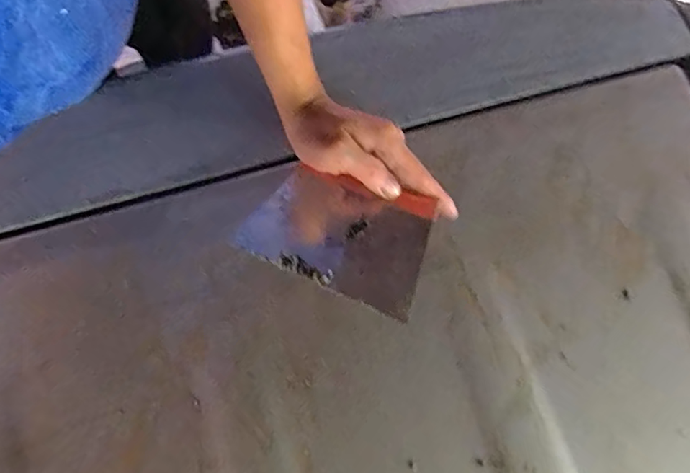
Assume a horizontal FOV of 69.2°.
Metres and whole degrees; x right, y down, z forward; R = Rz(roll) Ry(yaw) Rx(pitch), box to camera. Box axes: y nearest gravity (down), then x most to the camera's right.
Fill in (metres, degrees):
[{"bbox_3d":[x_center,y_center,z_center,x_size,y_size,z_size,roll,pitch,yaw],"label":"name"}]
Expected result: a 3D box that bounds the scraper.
[{"bbox_3d":[-0.004,-0.003,0.380,0.136,0.005,0.090,21,67,17],"label":"scraper"}]

